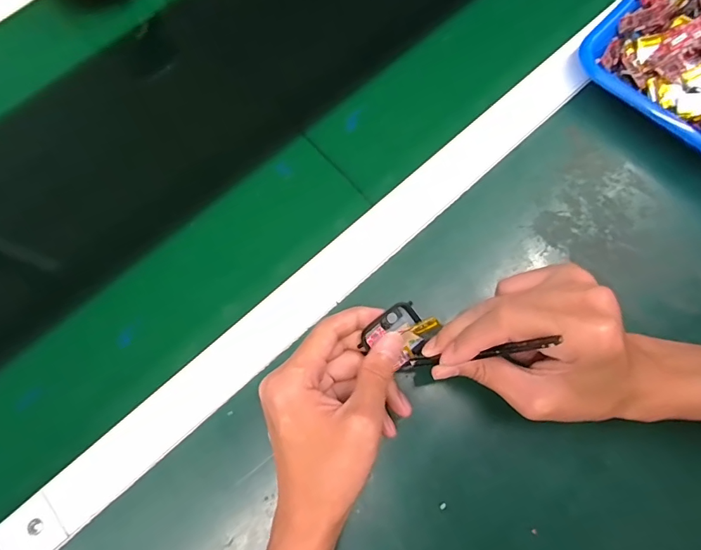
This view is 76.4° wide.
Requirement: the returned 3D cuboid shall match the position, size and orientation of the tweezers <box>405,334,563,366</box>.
[{"bbox_3d":[0.073,0.047,0.266,0.007,0.104,0.006,12,69,-31],"label":"tweezers"}]

